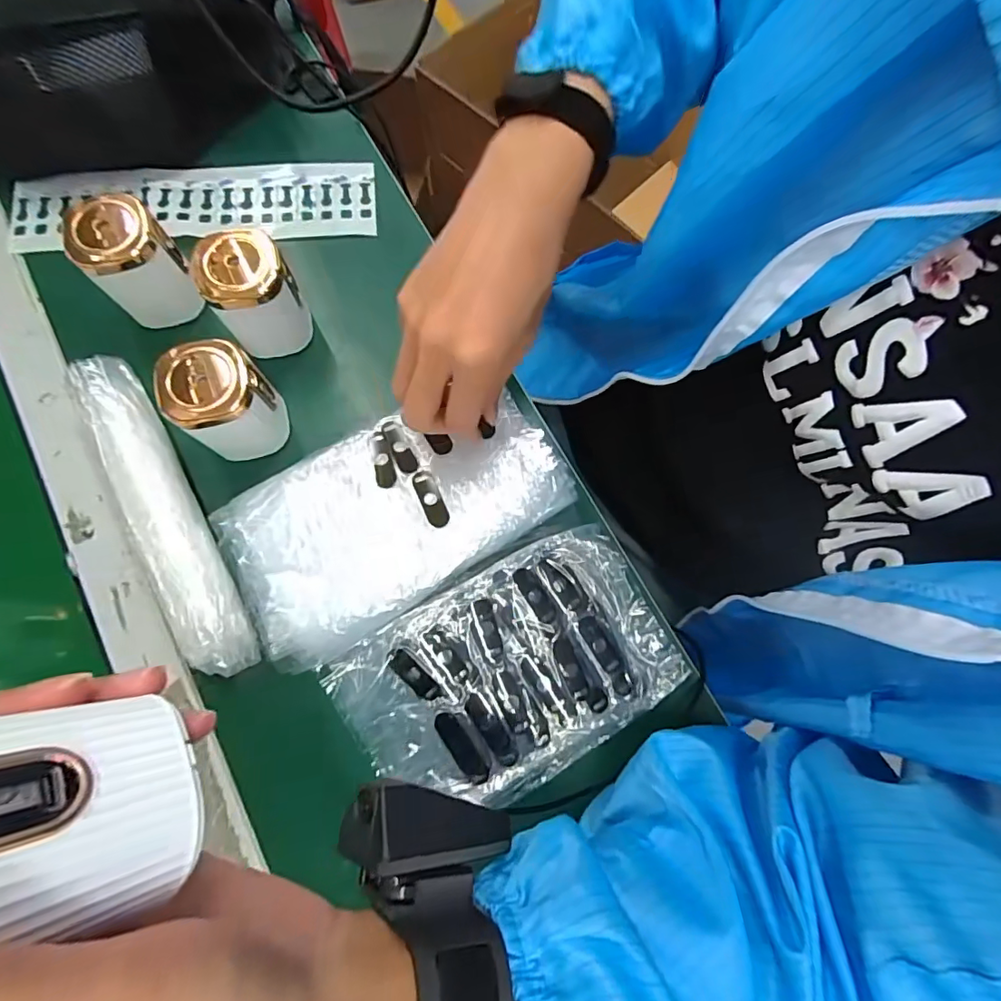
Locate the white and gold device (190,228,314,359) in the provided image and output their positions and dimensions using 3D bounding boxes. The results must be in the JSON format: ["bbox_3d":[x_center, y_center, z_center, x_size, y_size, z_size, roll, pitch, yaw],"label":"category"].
[{"bbox_3d":[-0.168,-0.140,0.353,0.058,0.078,0.053,-23,78,-8],"label":"white and gold device"}]

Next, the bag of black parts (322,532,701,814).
[{"bbox_3d":[0.008,0.110,0.330,0.203,0.024,0.129,-29,77,-8],"label":"bag of black parts"}]

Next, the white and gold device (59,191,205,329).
[{"bbox_3d":[-0.253,-0.166,0.357,0.055,0.078,0.061,40,78,8],"label":"white and gold device"}]

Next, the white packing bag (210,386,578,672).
[{"bbox_3d":[-0.069,0.005,0.342,0.220,0.016,0.121,-31,77,-9],"label":"white packing bag"}]

